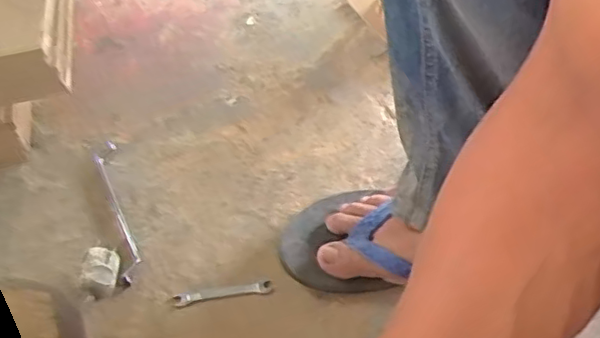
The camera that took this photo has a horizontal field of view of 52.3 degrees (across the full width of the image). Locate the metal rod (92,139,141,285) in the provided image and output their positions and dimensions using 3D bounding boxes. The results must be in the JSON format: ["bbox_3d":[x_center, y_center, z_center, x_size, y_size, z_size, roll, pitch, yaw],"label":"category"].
[{"bbox_3d":[-0.198,0.042,0.657,0.025,0.008,0.180,-18,54,-8],"label":"metal rod"}]

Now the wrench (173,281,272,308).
[{"bbox_3d":[-0.075,0.120,0.594,0.093,0.004,0.013,-9,53,-1],"label":"wrench"}]

